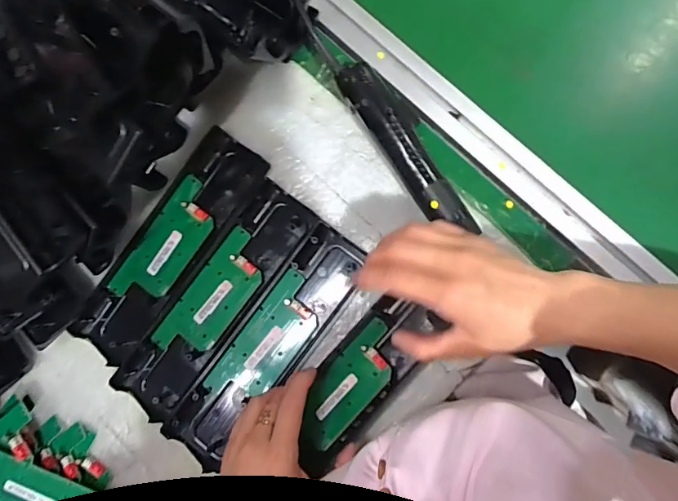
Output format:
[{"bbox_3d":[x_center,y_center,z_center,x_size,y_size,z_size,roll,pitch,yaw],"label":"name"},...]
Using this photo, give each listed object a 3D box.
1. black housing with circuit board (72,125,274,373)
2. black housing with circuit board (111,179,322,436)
[{"bbox_3d":[-0.165,-0.005,0.449,0.073,0.018,0.241,36,89,10],"label":"black housing with circuit board"},{"bbox_3d":[-0.116,0.048,0.439,0.078,0.014,0.243,34,88,10],"label":"black housing with circuit board"}]

